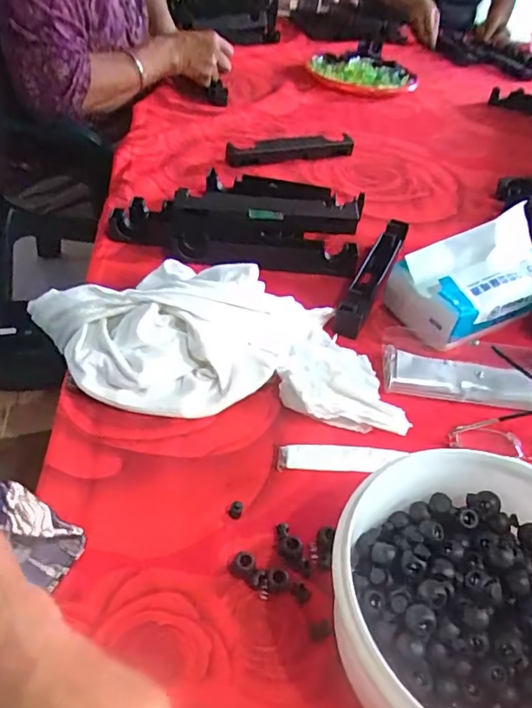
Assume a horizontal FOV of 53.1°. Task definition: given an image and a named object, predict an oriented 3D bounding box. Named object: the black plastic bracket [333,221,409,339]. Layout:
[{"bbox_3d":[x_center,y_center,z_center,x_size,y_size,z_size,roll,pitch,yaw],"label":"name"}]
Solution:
[{"bbox_3d":[0.112,-0.083,0.552,0.028,0.035,0.185,20,44,14],"label":"black plastic bracket"}]

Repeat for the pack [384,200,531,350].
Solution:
[{"bbox_3d":[0.209,-0.074,0.518,0.168,0.090,0.086,-18,48,-24],"label":"pack"}]

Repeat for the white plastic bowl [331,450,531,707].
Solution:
[{"bbox_3d":[0.118,0.138,0.286,0.152,0.074,0.156,3,43,-3],"label":"white plastic bowl"}]

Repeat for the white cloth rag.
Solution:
[{"bbox_3d":[-0.048,-0.011,0.442,0.308,0.060,0.133,4,43,-2],"label":"white cloth rag"}]

